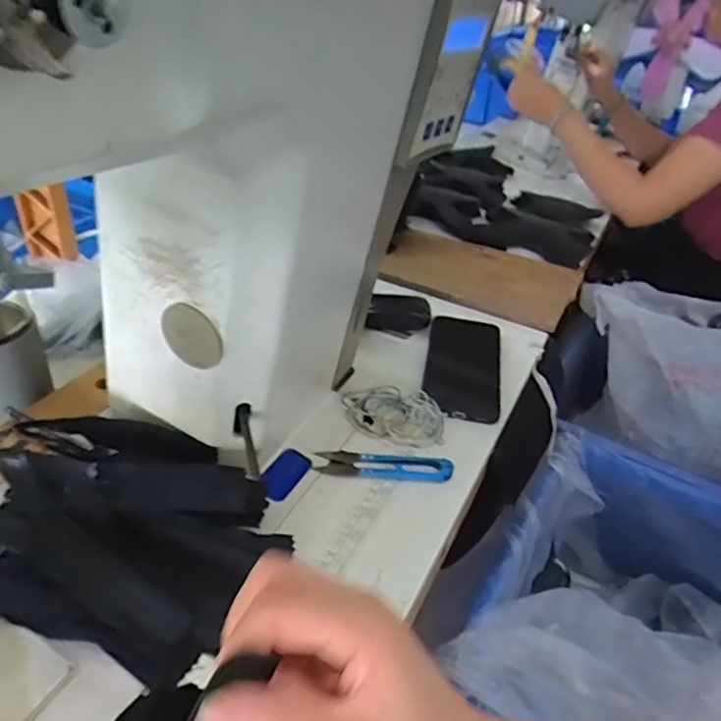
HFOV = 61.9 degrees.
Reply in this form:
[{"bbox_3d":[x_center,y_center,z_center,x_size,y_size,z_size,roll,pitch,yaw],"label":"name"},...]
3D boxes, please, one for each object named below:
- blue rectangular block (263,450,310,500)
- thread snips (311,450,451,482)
[{"bbox_3d":[-0.064,0.094,0.502,0.029,0.005,0.053,20,38,19],"label":"blue rectangular block"},{"bbox_3d":[0.021,0.087,0.515,0.114,0.009,0.031,5,36,-2],"label":"thread snips"}]

